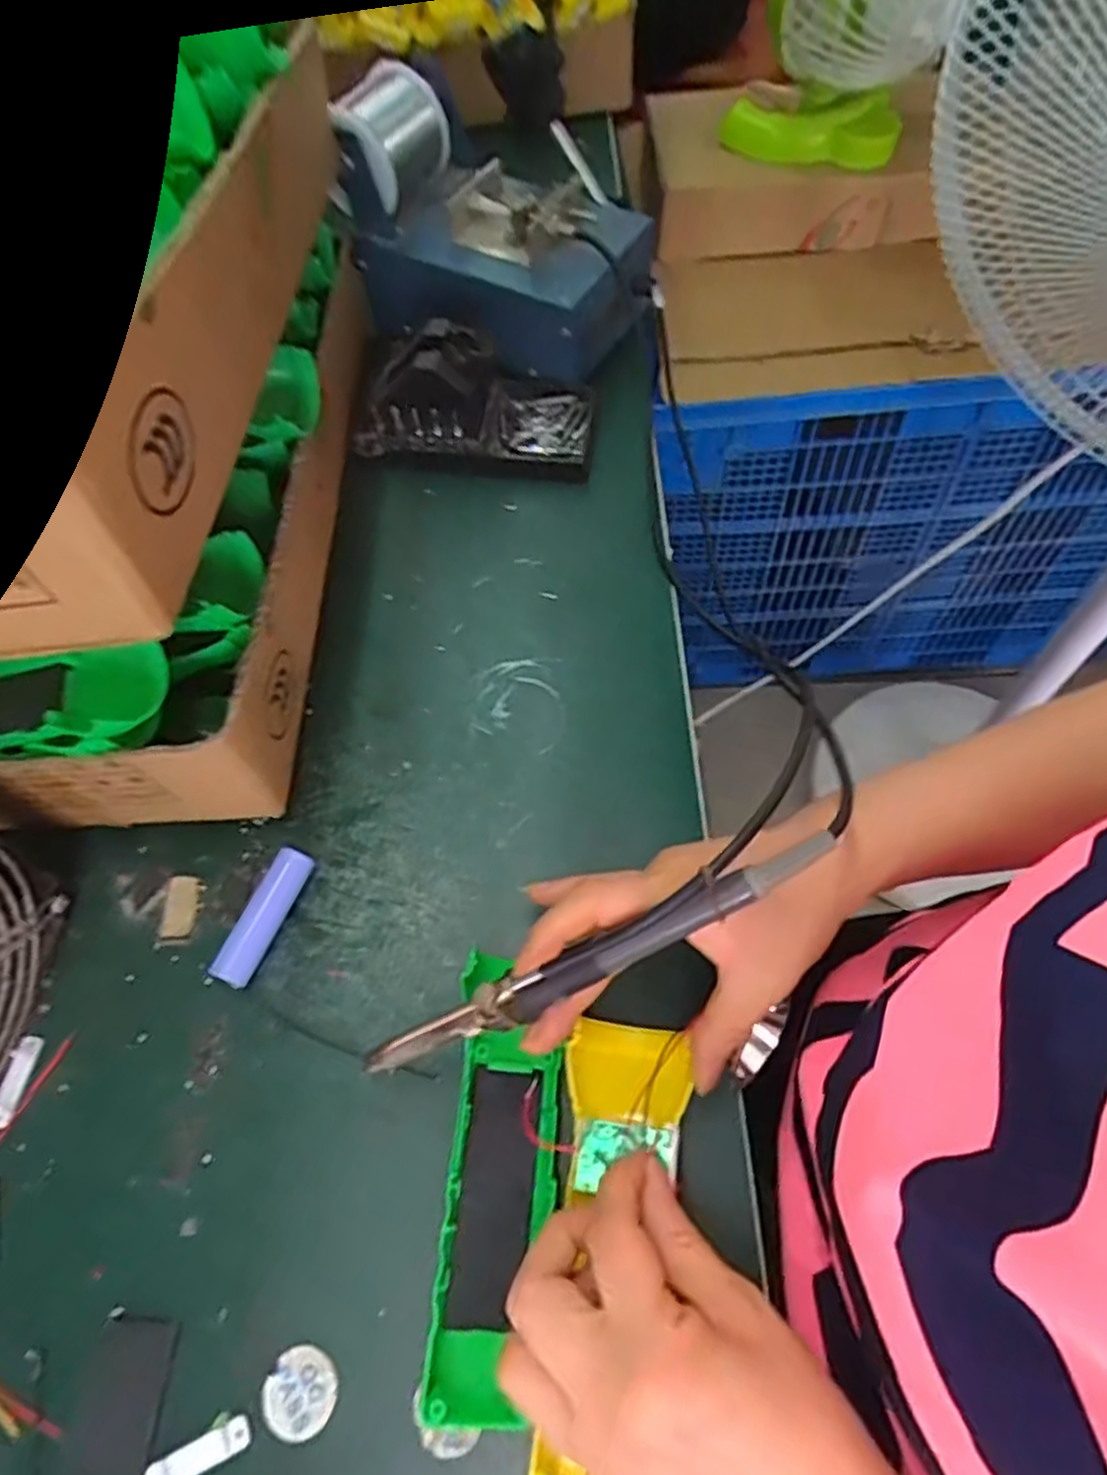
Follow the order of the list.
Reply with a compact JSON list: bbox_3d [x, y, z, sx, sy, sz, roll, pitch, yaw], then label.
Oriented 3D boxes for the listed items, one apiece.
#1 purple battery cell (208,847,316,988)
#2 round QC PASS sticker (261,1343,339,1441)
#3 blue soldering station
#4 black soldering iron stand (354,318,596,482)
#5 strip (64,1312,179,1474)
[{"bbox_3d":[-0.137,0.086,0.373,0.018,0.018,0.065,20,65,13],"label":"purple battery cell"},{"bbox_3d":[-0.095,0.246,0.293,0.026,0.004,0.027,28,67,16],"label":"round QC PASS sticker"},{"bbox_3d":[-0.040,-0.335,0.526,0.211,0.127,0.105,26,67,15],"label":"blue soldering station"},{"bbox_3d":[-0.049,-0.223,0.502,0.147,0.069,0.081,3,63,5],"label":"black soldering iron stand"},{"bbox_3d":[-0.163,0.266,0.283,0.029,0.004,0.089,1,62,3],"label":"strip"}]

